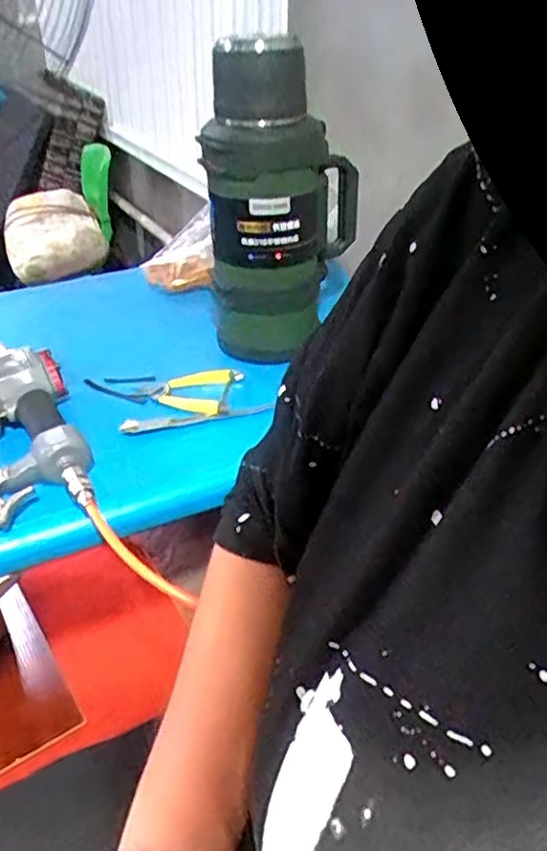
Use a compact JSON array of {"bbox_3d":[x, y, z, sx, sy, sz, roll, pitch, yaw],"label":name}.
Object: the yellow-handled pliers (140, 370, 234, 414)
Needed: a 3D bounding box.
[{"bbox_3d":[-0.112,-0.043,0.772,0.110,0.019,0.091,7,35,7],"label":"yellow-handled pliers"}]

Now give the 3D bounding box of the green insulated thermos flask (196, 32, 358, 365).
[{"bbox_3d":[0.012,-0.261,0.784,0.172,0.366,0.140,6,35,5],"label":"green insulated thermos flask"}]

